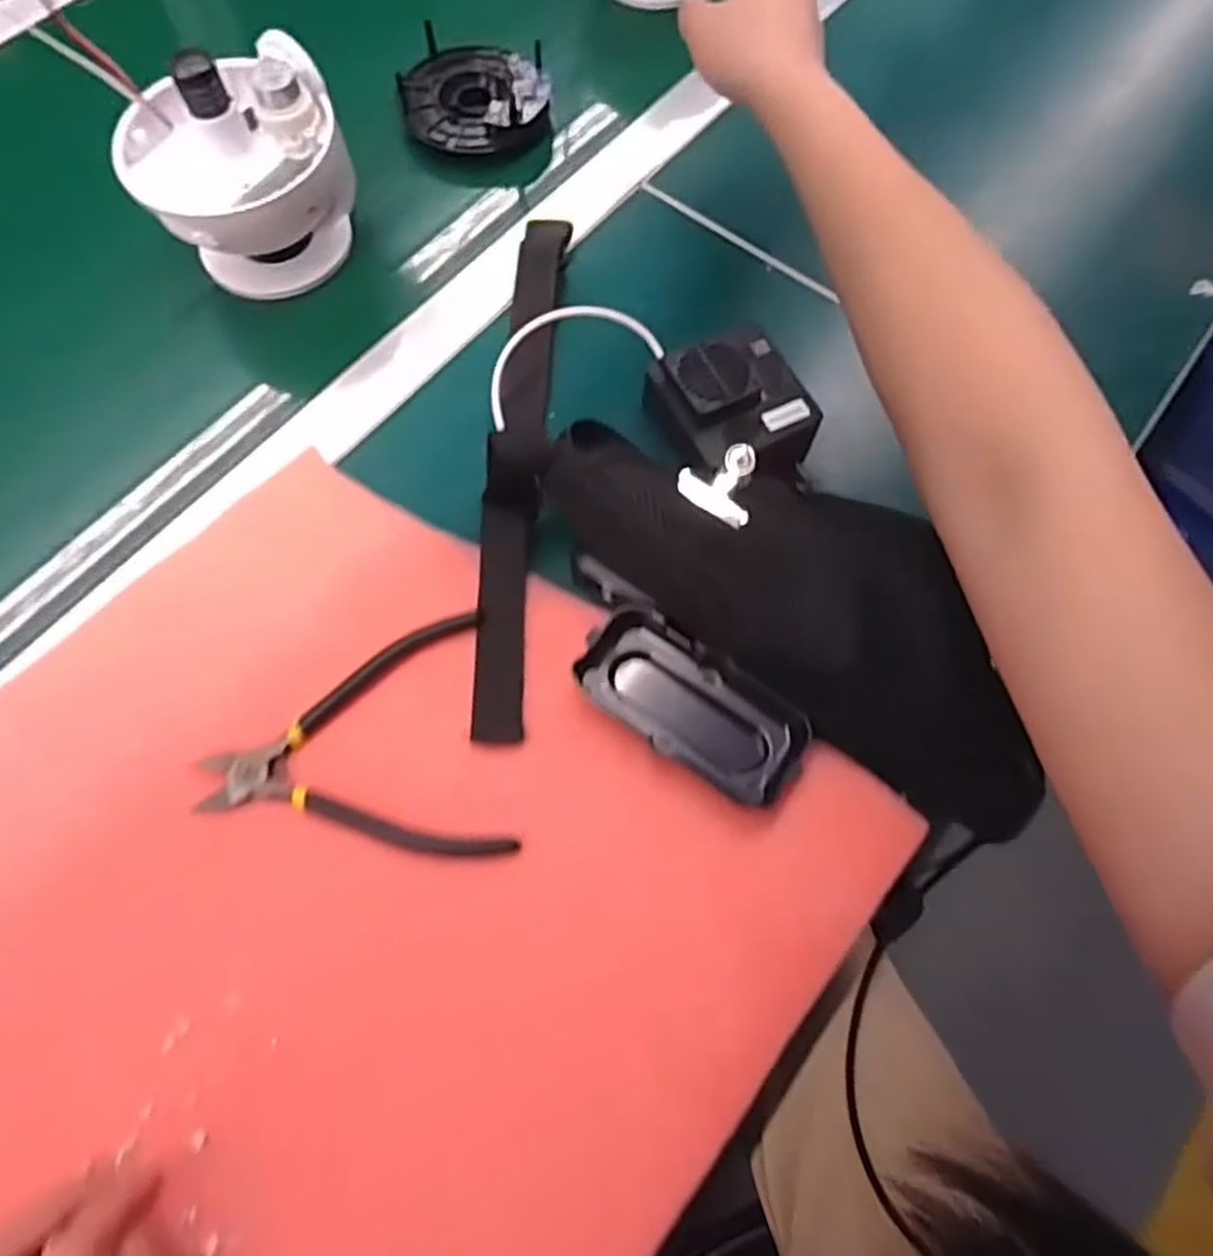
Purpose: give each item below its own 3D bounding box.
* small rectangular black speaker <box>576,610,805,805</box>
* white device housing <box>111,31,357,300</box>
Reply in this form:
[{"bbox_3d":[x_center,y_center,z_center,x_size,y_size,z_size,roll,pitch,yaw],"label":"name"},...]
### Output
[{"bbox_3d":[0.042,0.035,0.364,0.107,0.021,0.049,35,72,12],"label":"small rectangular black speaker"},{"bbox_3d":[-0.209,-0.264,0.447,0.117,0.104,0.092,-17,70,-7],"label":"white device housing"}]

